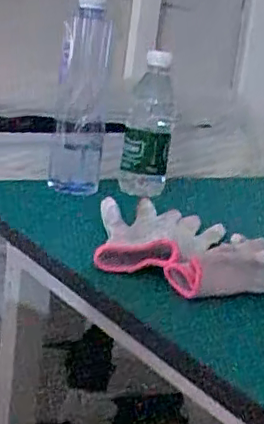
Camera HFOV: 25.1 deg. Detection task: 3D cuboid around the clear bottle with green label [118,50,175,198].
[{"bbox_3d":[0.023,-0.109,0.756,0.061,0.168,0.051,8,14,1],"label":"clear bottle with green label"}]

